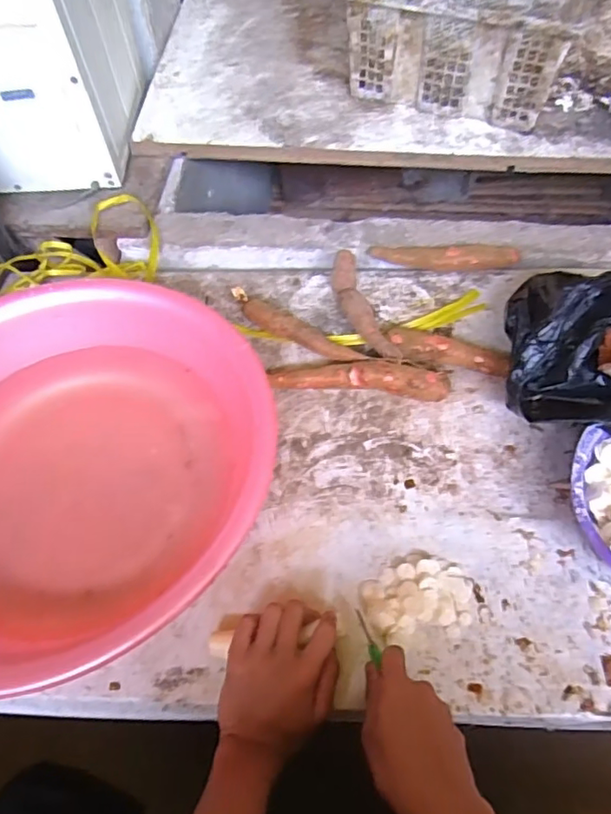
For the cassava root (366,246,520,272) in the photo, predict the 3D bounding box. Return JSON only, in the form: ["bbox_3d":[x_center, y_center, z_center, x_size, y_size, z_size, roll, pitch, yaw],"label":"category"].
[{"bbox_3d":[0.189,-0.205,0.772,0.195,0.026,0.034,1,58,1],"label":"cassava root"}]

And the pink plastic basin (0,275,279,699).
[{"bbox_3d":[-0.244,0.057,0.589,0.420,0.134,0.394,0,58,0],"label":"pink plastic basin"}]

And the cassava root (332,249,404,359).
[{"bbox_3d":[0.073,-0.122,0.725,0.034,0.041,0.178,-16,59,-10],"label":"cassava root"}]

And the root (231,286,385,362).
[{"bbox_3d":[-0.007,-0.094,0.717,0.206,0.034,0.031,29,62,17],"label":"root"}]

